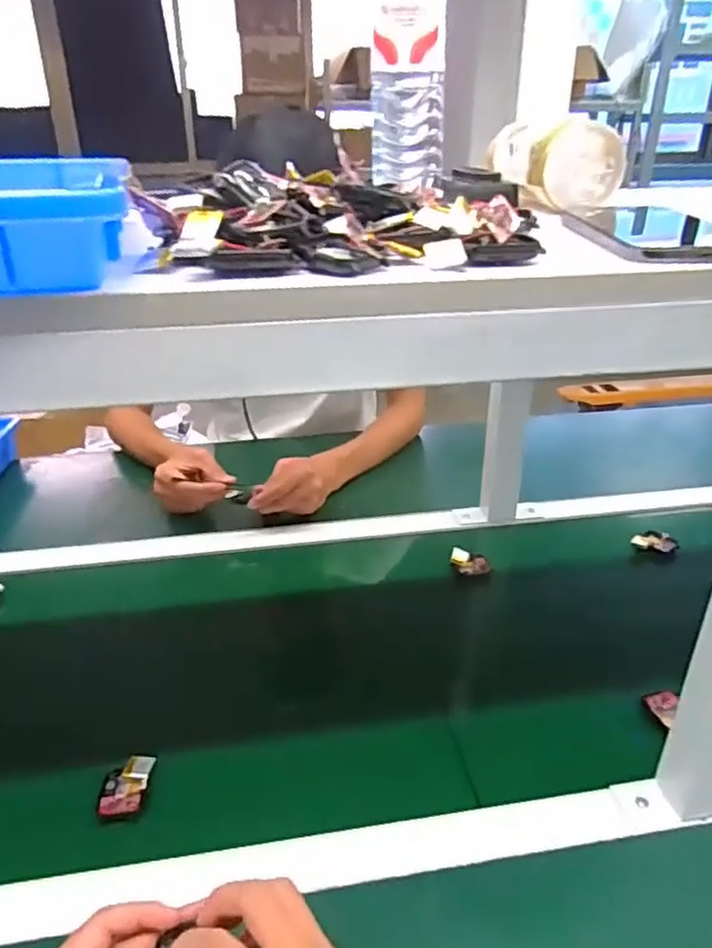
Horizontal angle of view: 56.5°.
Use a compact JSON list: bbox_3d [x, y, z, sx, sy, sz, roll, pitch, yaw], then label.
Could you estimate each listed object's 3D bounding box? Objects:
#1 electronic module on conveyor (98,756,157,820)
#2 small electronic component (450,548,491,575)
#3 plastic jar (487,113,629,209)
[{"bbox_3d":[-0.188,0.258,0.544,0.039,0.015,0.045,-4,29,-6],"label":"electronic module on conveyor"},{"bbox_3d":[0.140,0.109,0.814,0.047,0.017,0.033,5,29,11],"label":"small electronic component"},{"bbox_3d":[0.167,-0.262,0.554,0.064,0.061,0.123,-9,30,-14],"label":"plastic jar"}]

